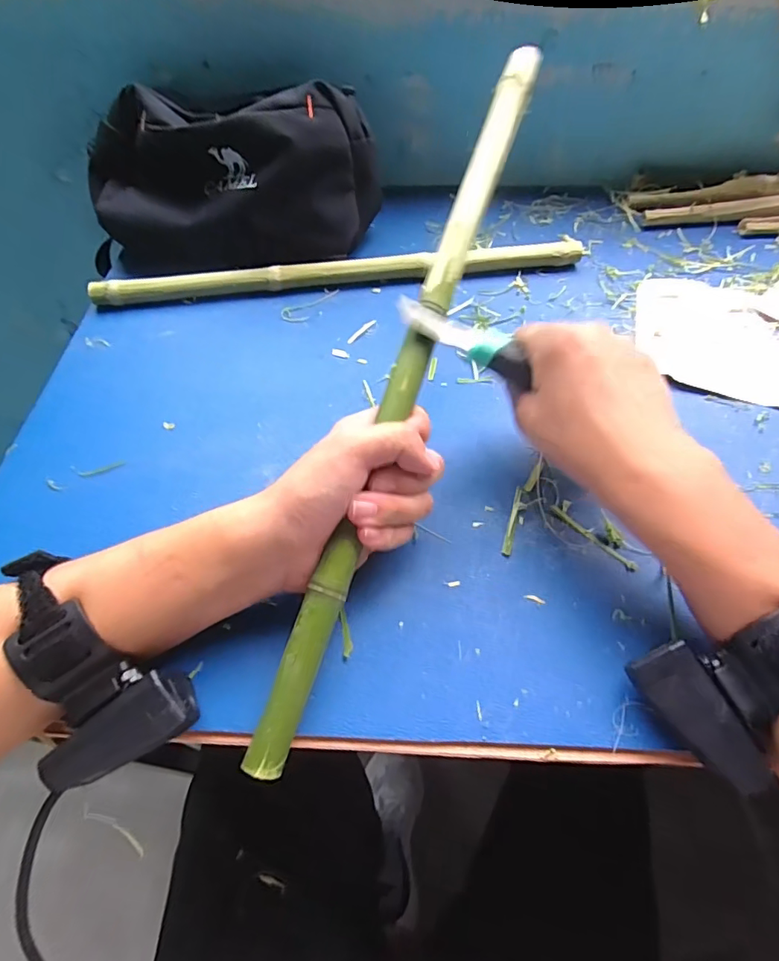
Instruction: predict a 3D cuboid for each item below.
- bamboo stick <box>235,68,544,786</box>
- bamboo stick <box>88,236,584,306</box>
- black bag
[{"bbox_3d":[0.019,-0.084,0.317,0.021,0.015,0.505,17,75,12],"label":"bamboo stick"},{"bbox_3d":[-0.045,-0.202,0.491,0.462,0.024,0.024,-7,56,-3],"label":"bamboo stick"},{"bbox_3d":[-0.164,-0.284,0.488,0.297,0.125,0.123,3,56,4],"label":"black bag"}]

